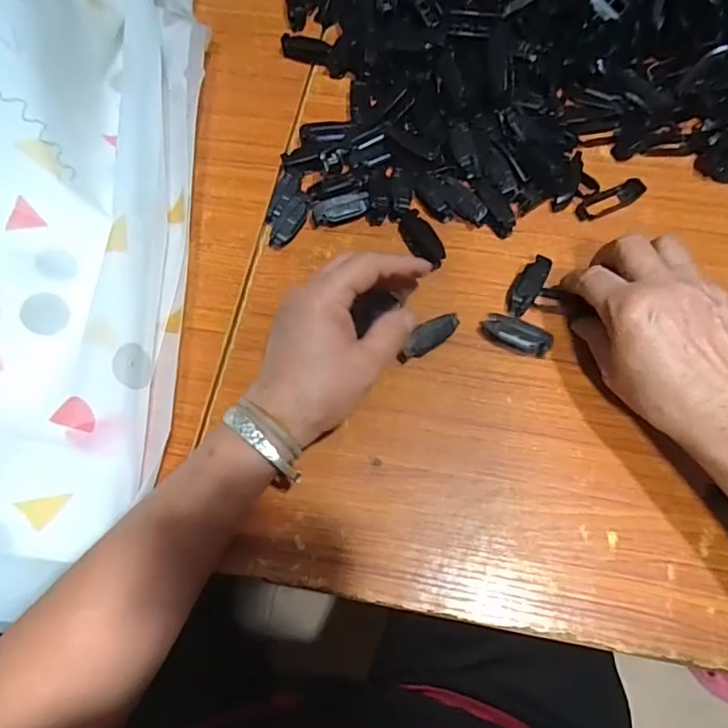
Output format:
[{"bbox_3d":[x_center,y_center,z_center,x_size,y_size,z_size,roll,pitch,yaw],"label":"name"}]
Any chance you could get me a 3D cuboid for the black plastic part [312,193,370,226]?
[{"bbox_3d":[-0.019,-0.123,0.427,0.046,0.019,0.018,-12,69,-3],"label":"black plastic part"}]

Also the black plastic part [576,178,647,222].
[{"bbox_3d":[0.200,-0.133,0.429,0.057,0.012,0.017,-24,70,-8],"label":"black plastic part"}]

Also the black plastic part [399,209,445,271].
[{"bbox_3d":[0.045,-0.098,0.417,0.022,0.014,0.051,-23,70,-8],"label":"black plastic part"}]

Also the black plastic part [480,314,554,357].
[{"bbox_3d":[0.110,-0.021,0.381,0.049,0.016,0.017,27,72,11],"label":"black plastic part"}]

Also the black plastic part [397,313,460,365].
[{"bbox_3d":[0.046,-0.019,0.382,0.050,0.016,0.015,-33,72,-11],"label":"black plastic part"}]

